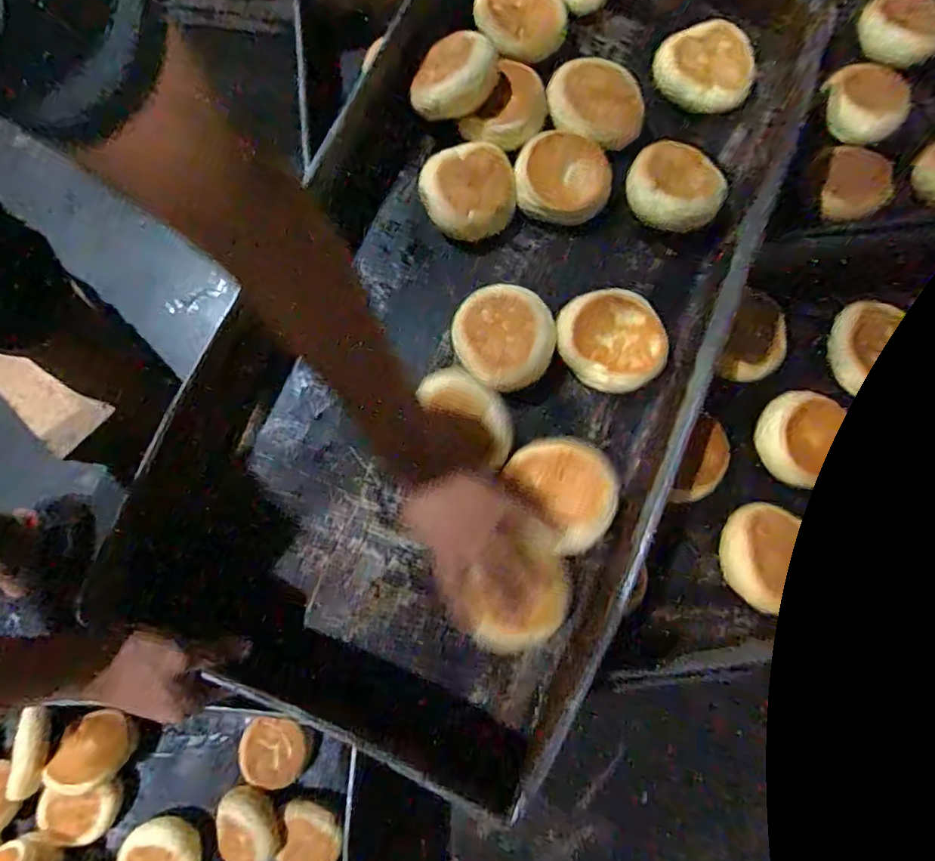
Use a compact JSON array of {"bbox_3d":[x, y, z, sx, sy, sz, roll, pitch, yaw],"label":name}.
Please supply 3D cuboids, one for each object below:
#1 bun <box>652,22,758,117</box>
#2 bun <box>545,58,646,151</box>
[{"bbox_3d":[0.232,-0.358,0.534,0.095,0.046,0.062,17,79,3],"label":"bun"},{"bbox_3d":[0.124,-0.316,0.517,0.093,0.029,0.063,20,79,3],"label":"bun"}]

